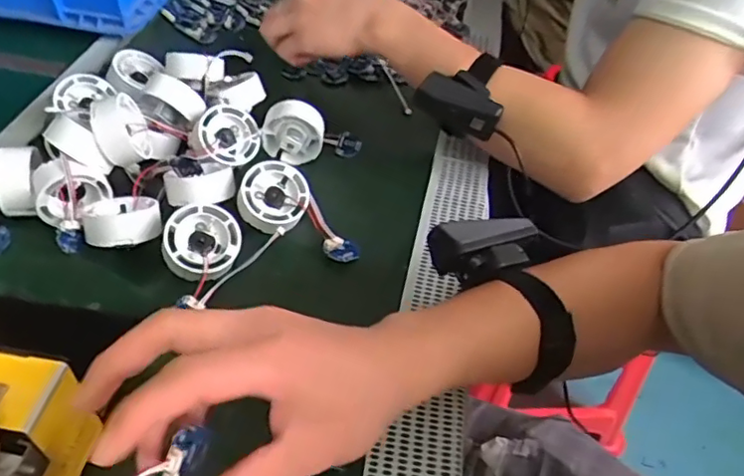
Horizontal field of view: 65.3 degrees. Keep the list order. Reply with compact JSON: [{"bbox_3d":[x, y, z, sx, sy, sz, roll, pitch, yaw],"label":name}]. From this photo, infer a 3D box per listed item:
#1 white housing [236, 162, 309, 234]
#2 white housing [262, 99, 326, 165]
[{"bbox_3d":[-0.079,-0.034,0.471,0.053,0.027,0.054,4,65,-10],"label":"white housing"},{"bbox_3d":[-0.071,-0.092,0.528,0.053,0.058,0.034,-2,47,-7],"label":"white housing"}]

